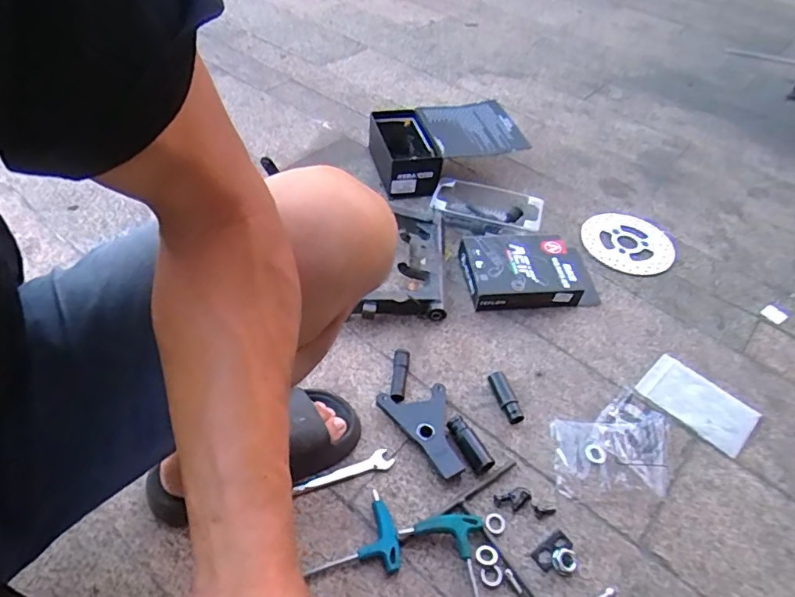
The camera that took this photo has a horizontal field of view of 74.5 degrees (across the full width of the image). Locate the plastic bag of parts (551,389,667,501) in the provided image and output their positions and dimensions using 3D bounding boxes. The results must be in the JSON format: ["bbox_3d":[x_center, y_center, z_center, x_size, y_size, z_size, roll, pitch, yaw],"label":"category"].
[{"bbox_3d":[0.290,0.197,0.714,0.167,0.008,0.140,0,47,-5],"label":"plastic bag of parts"}]

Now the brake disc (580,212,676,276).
[{"bbox_3d":[0.452,-0.113,1.027,0.172,0.012,0.170,14,48,8],"label":"brake disc"}]

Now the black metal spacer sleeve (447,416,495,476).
[{"bbox_3d":[0.096,0.196,0.698,0.026,0.023,0.081,-22,52,-23],"label":"black metal spacer sleeve"}]

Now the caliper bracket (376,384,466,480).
[{"bbox_3d":[0.031,0.178,0.696,0.090,0.019,0.130,-8,48,-12],"label":"caliper bracket"}]

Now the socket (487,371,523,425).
[{"bbox_3d":[0.153,0.141,0.746,0.024,0.022,0.078,-10,49,-14],"label":"socket"}]

